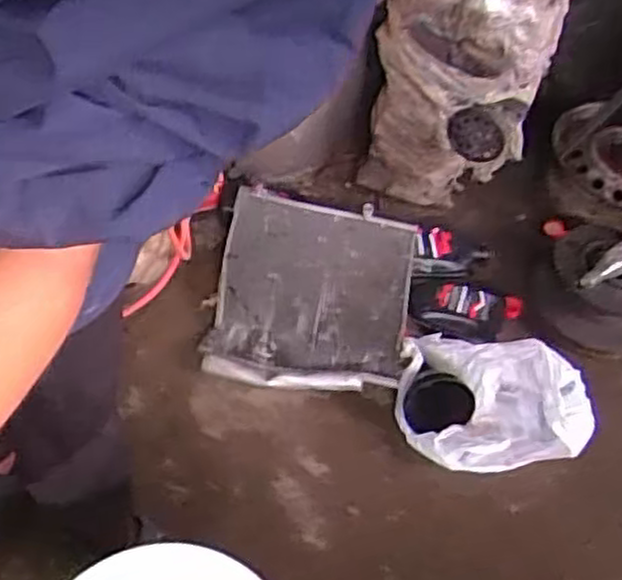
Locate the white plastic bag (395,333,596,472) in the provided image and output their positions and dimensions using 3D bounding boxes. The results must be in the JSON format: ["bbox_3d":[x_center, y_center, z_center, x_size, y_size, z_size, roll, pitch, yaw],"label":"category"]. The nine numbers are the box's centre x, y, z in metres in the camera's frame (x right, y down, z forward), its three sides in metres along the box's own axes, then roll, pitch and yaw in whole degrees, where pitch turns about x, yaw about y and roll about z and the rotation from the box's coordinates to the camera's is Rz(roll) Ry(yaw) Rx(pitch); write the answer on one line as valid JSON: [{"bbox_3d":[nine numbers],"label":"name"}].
[{"bbox_3d":[0.311,0.188,1.371,0.329,0.192,0.230,18,50,9],"label":"white plastic bag"}]

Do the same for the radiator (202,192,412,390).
[{"bbox_3d":[-0.001,-0.008,1.538,0.374,0.040,0.418,5,63,10],"label":"radiator"}]

